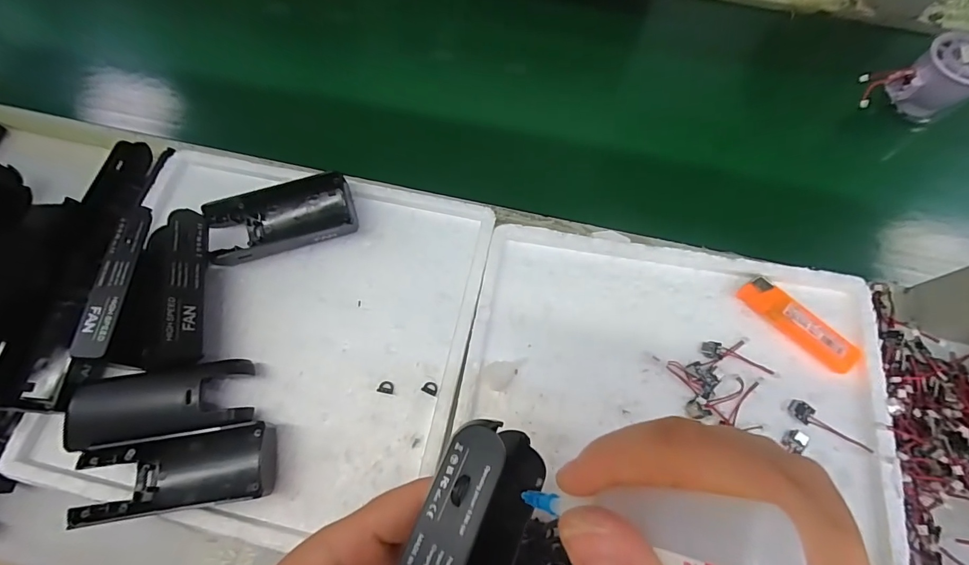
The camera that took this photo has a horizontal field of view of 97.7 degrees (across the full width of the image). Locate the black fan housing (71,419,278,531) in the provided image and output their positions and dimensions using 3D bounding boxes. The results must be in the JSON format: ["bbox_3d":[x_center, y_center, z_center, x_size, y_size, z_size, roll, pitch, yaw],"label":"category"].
[{"bbox_3d":[-0.184,0.115,0.258,0.102,0.030,0.042,-8,69,-3],"label":"black fan housing"}]

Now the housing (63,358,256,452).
[{"bbox_3d":[-0.202,0.078,0.268,0.098,0.029,0.043,-15,70,-6],"label":"housing"}]

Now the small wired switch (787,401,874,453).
[{"bbox_3d":[0.222,0.092,0.273,0.047,0.009,0.015,31,72,11],"label":"small wired switch"}]

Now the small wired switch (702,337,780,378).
[{"bbox_3d":[0.177,0.048,0.292,0.051,0.005,0.021,17,70,6],"label":"small wired switch"}]

